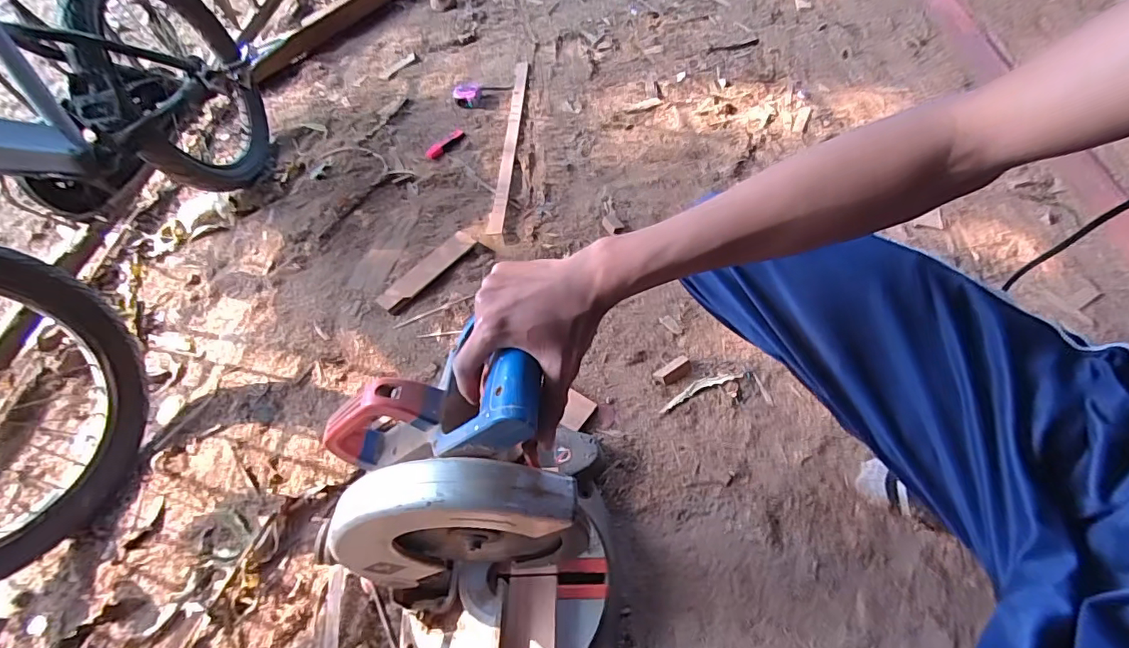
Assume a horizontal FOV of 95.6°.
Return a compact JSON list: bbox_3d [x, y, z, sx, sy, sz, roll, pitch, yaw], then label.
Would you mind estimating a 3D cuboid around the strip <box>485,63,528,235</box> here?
[{"bbox_3d":[-0.123,-0.434,1.170,0.032,0.017,0.629,-2,54,7],"label":"strip"}]

